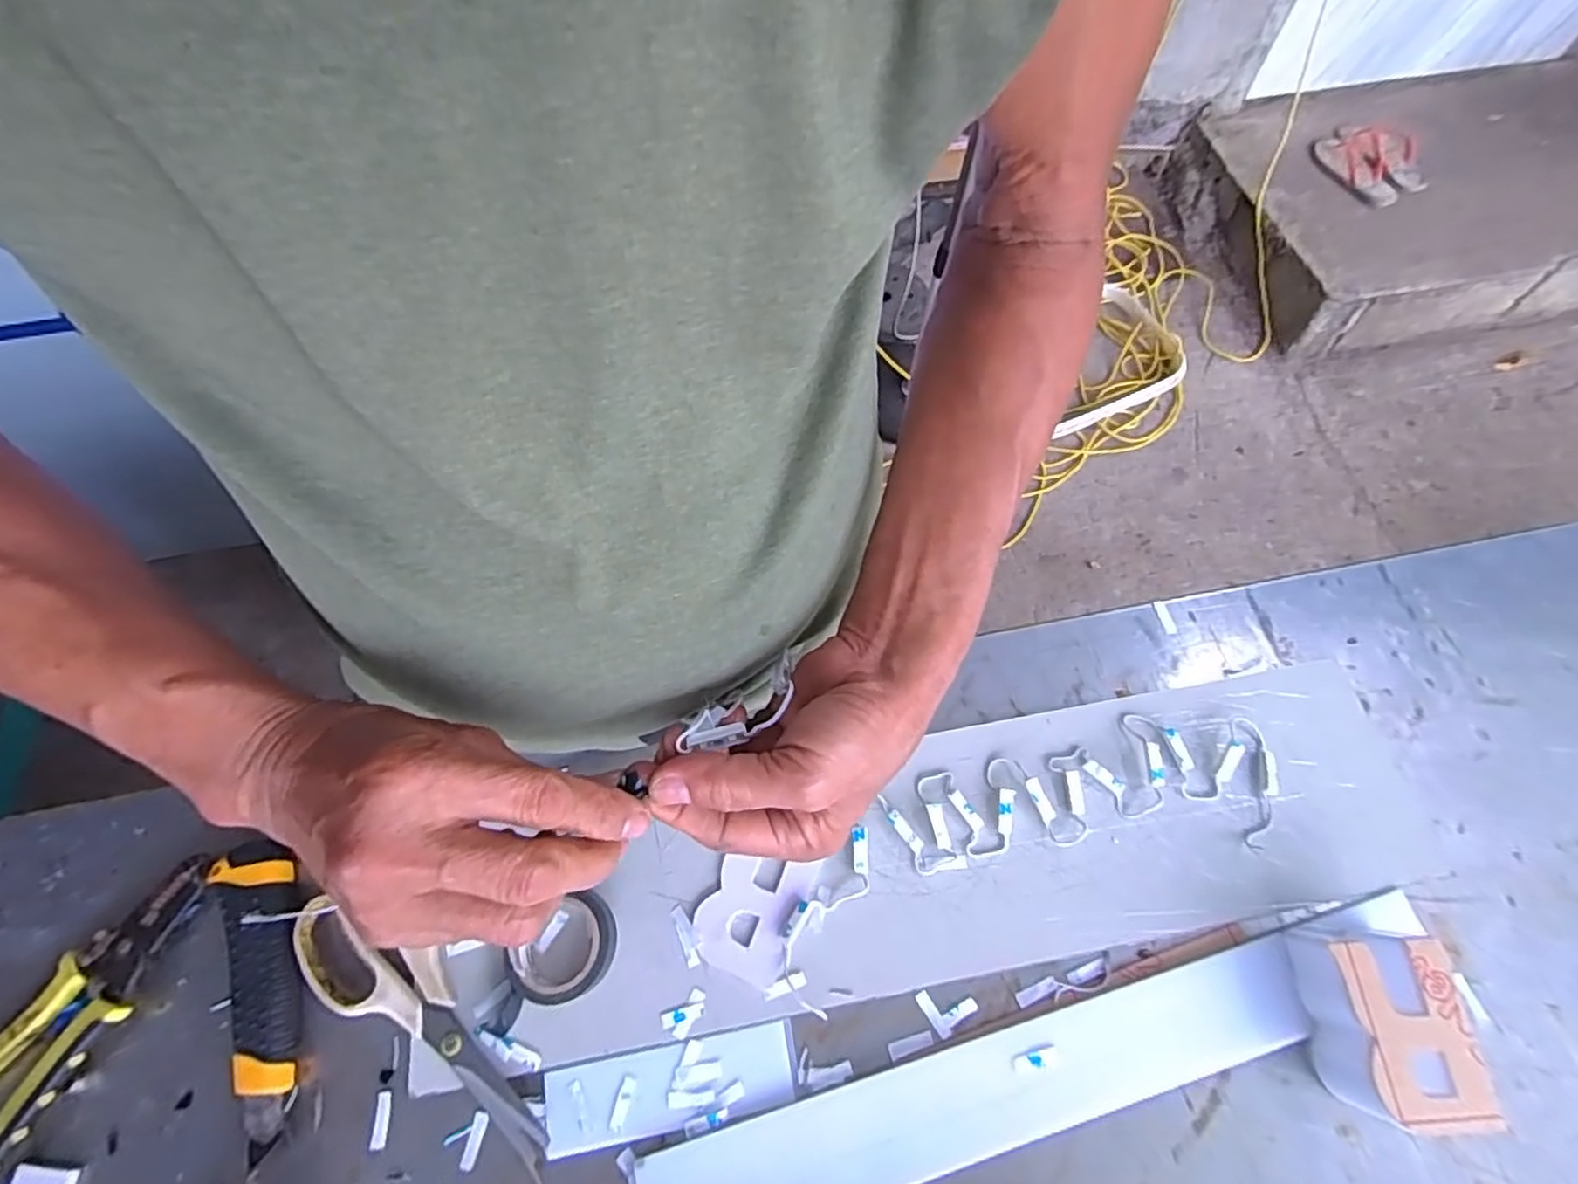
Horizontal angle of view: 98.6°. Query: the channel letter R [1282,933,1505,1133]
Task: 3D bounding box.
[{"bbox_3d":[0.311,0.224,0.354,0.058,0.045,0.085,-6,68,-1],"label":"channel letter R"}]

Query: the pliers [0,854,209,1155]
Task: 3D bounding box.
[{"bbox_3d":[-0.401,0.230,0.385,0.055,0.026,0.162,28,71,12],"label":"pliers"}]

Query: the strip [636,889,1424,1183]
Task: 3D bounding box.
[{"bbox_3d":[0.139,0.256,0.363,0.438,0.008,0.050,-16,68,-5],"label":"strip"}]

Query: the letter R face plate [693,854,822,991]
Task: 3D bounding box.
[{"bbox_3d":[-0.022,0.188,0.400,0.055,0.004,0.071,21,70,9],"label":"letter R face plate"}]

